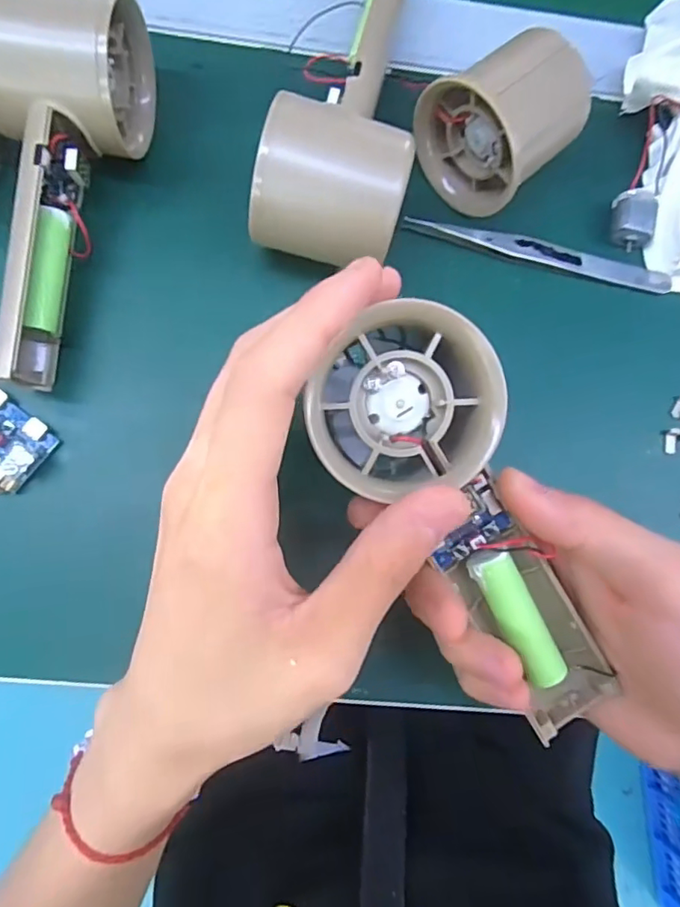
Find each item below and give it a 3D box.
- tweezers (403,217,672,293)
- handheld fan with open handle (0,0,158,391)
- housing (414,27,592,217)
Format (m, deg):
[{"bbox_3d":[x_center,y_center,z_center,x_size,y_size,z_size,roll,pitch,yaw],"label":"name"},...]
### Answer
[{"bbox_3d":[0.095,-0.093,0.257,0.130,0.006,0.012,10,82,-4],"label":"tweezers"},{"bbox_3d":[-0.117,-0.108,0.214,0.055,0.052,0.156,6,82,-5],"label":"handheld fan with open handle"},{"bbox_3d":[0.072,-0.145,0.239,0.059,0.047,0.058,-38,88,-9],"label":"housing"}]

